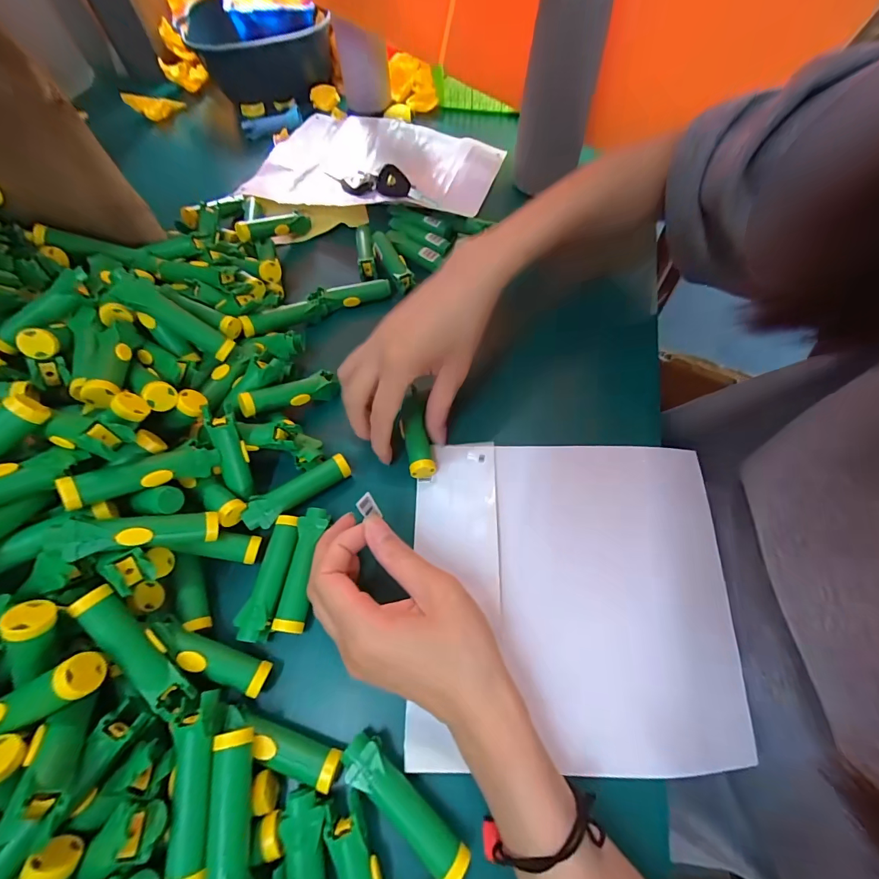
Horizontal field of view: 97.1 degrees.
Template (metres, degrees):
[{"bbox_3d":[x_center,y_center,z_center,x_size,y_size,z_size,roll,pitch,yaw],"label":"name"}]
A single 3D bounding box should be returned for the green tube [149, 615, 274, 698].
[{"bbox_3d":[-0.139,0.131,0.237,0.073,0.018,0.018,33,67,-8],"label":"green tube"}]

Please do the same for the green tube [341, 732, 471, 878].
[{"bbox_3d":[-0.019,0.199,0.212,0.080,0.019,0.021,36,70,18],"label":"green tube"}]

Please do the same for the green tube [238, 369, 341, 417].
[{"bbox_3d":[-0.123,-0.036,0.325,0.080,0.022,0.021,-22,62,-34],"label":"green tube"}]

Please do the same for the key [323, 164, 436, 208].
[{"bbox_3d":[-0.077,-0.311,0.467,0.143,0.021,0.046,31,68,16],"label":"key"}]

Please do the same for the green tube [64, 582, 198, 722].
[{"bbox_3d":[-0.168,0.117,0.215,0.019,0.017,0.080,-39,93,-16],"label":"green tube"}]

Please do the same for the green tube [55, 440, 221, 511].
[{"bbox_3d":[-0.185,0.020,0.245,0.079,0.015,0.021,-21,59,-44],"label":"green tube"}]

